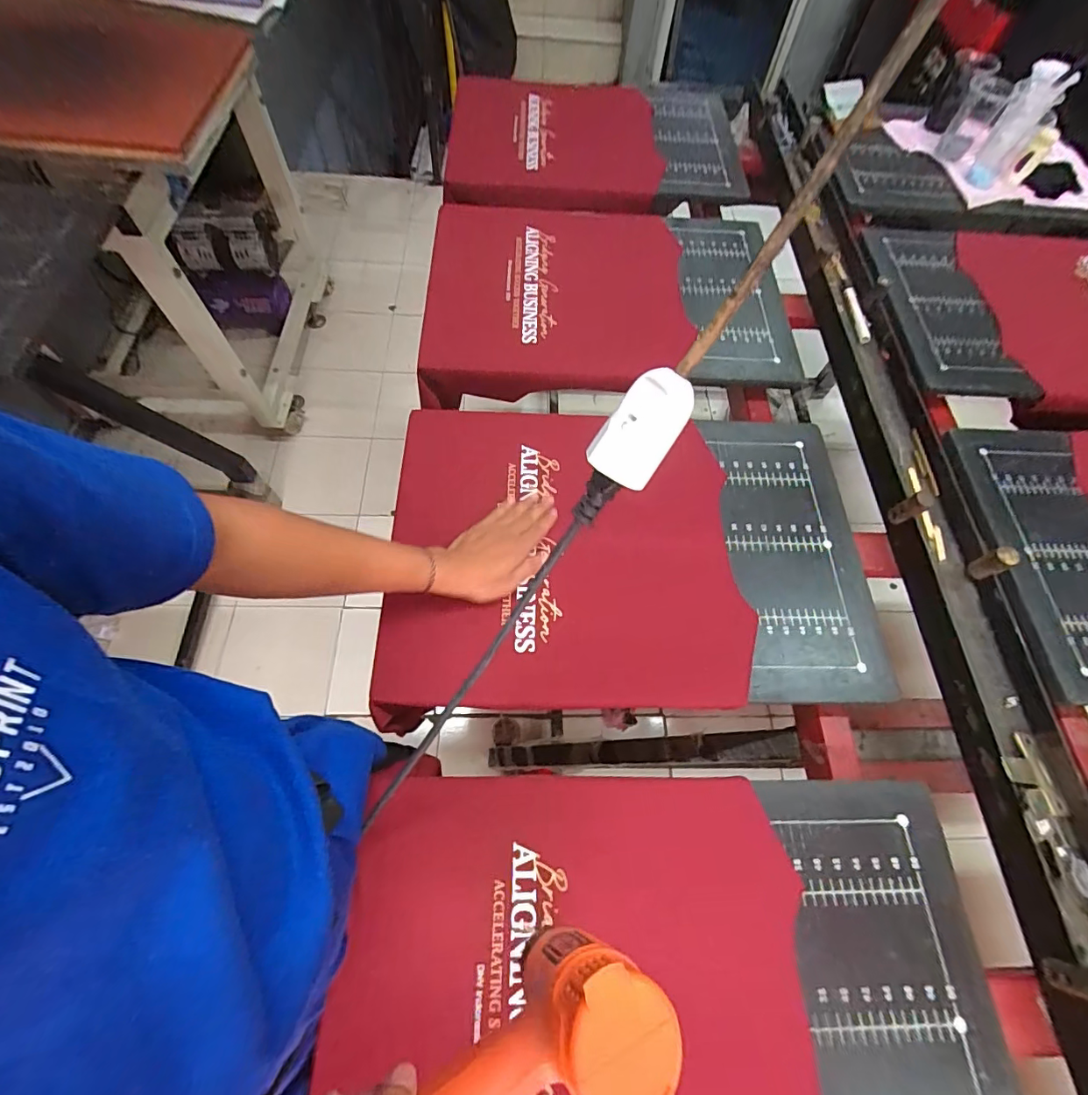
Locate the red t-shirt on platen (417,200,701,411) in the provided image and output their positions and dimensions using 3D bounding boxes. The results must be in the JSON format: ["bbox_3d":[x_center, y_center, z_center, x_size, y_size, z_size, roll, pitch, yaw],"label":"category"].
[{"bbox_3d":[0.016,-0.432,0.841,0.425,0.081,0.432,-1,65,-4],"label":"red t-shirt on platen"}]

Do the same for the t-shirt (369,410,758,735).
[{"bbox_3d":[0.025,0.007,0.637,0.436,0.065,0.390,-1,65,-4],"label":"t-shirt"}]

